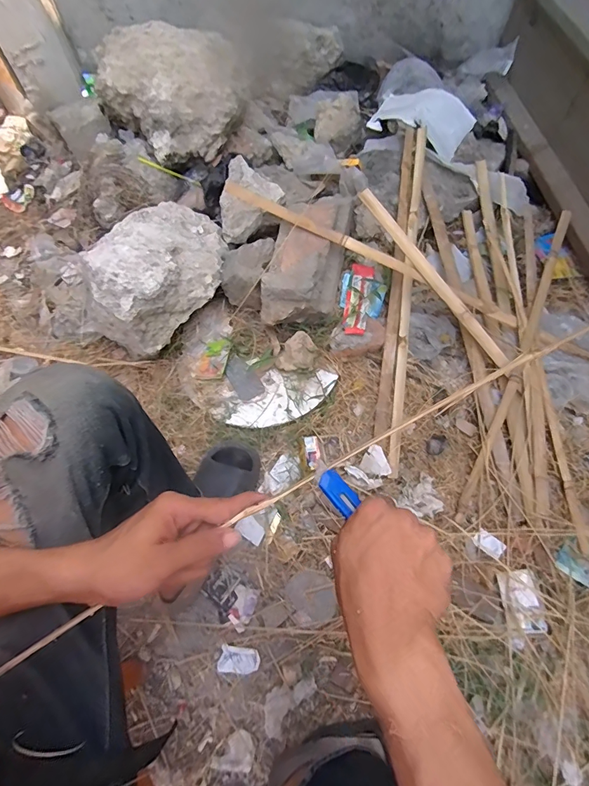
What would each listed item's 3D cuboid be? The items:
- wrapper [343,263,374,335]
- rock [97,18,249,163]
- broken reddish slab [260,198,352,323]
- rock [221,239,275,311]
[{"bbox_3d":[0.150,-0.221,0.954,0.054,0.025,0.205,10,66,8],"label":"wrapper"},{"bbox_3d":[-0.331,-0.803,1.041,0.403,0.170,0.288,39,72,19],"label":"rock"},{"bbox_3d":[0.032,-0.300,0.916,0.144,0.125,0.319,13,66,9],"label":"broken reddish slab"},{"bbox_3d":[-0.109,-0.281,0.931,0.106,0.093,0.146,10,66,8],"label":"rock"}]

